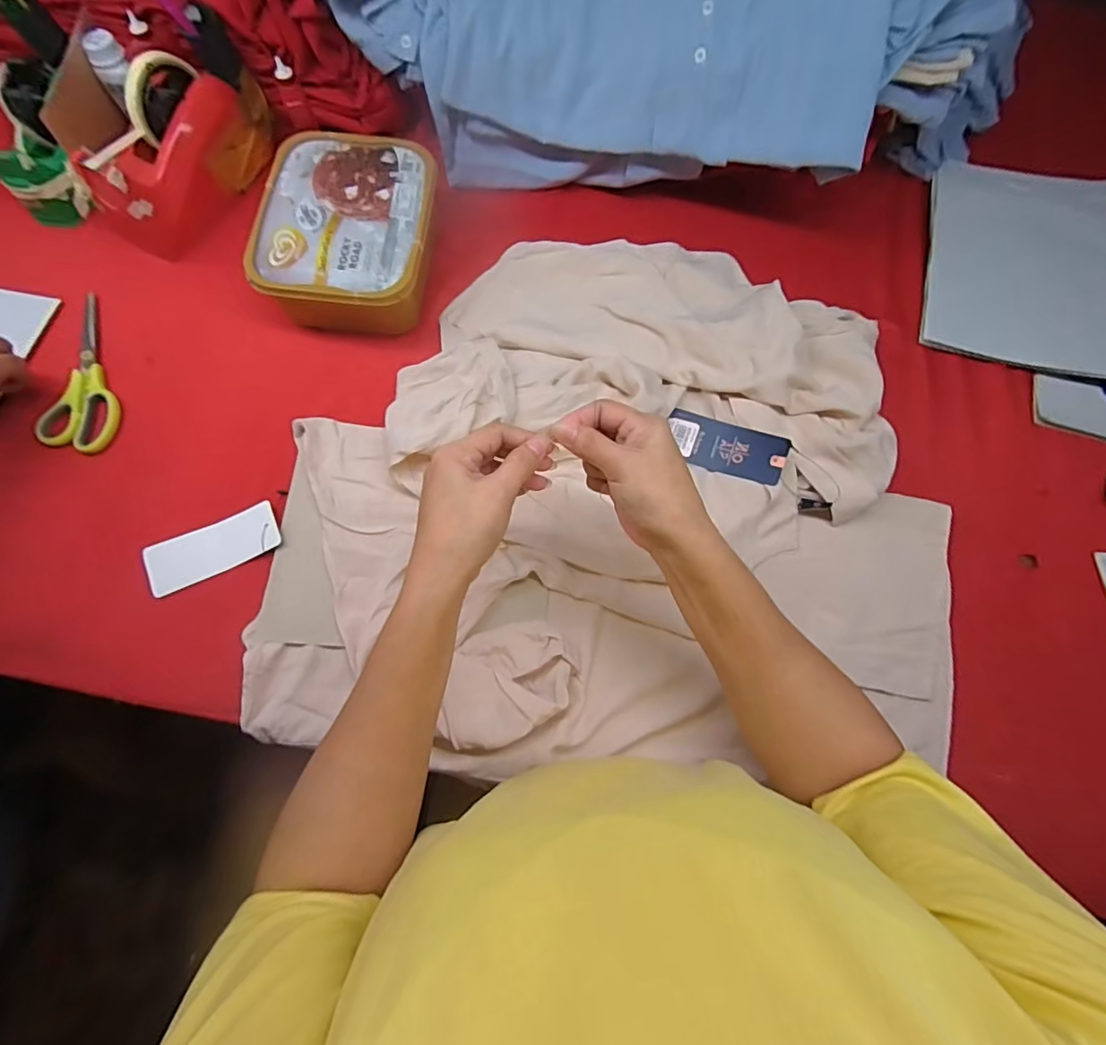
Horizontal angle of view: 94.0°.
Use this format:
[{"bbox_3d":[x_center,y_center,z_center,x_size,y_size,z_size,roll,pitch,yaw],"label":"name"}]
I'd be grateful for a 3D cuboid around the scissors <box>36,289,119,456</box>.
[{"bbox_3d":[-0.469,-0.157,0.526,0.069,0.008,0.181,1,74,-2],"label":"scissors"}]

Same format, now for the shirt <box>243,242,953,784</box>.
[{"bbox_3d":[0.046,-0.053,0.485,0.608,0.051,0.512,-1,74,-2],"label":"shirt"}]

